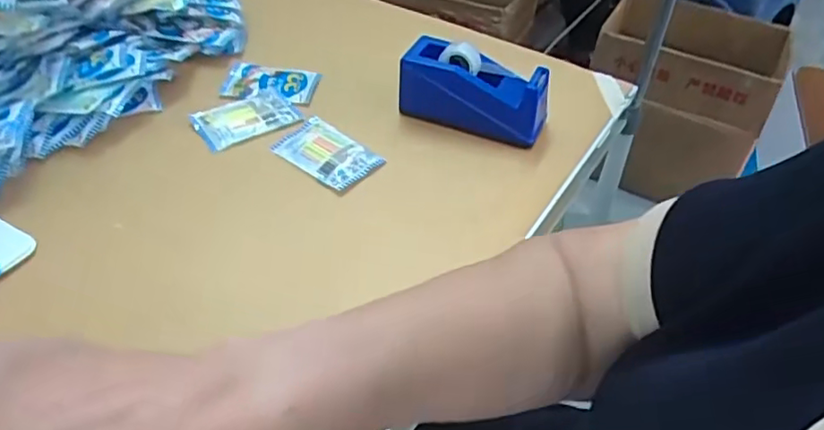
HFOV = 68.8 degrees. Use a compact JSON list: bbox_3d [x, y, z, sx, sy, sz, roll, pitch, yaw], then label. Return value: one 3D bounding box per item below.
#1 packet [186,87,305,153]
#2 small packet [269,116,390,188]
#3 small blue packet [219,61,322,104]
[{"bbox_3d":[-0.175,-0.106,0.634,0.099,0.008,0.071,-24,49,-25],"label":"packet"},{"bbox_3d":[-0.084,-0.061,0.601,0.104,0.012,0.064,31,50,28],"label":"small packet"},{"bbox_3d":[-0.160,-0.150,0.678,0.107,0.011,0.061,8,44,7],"label":"small blue packet"}]

